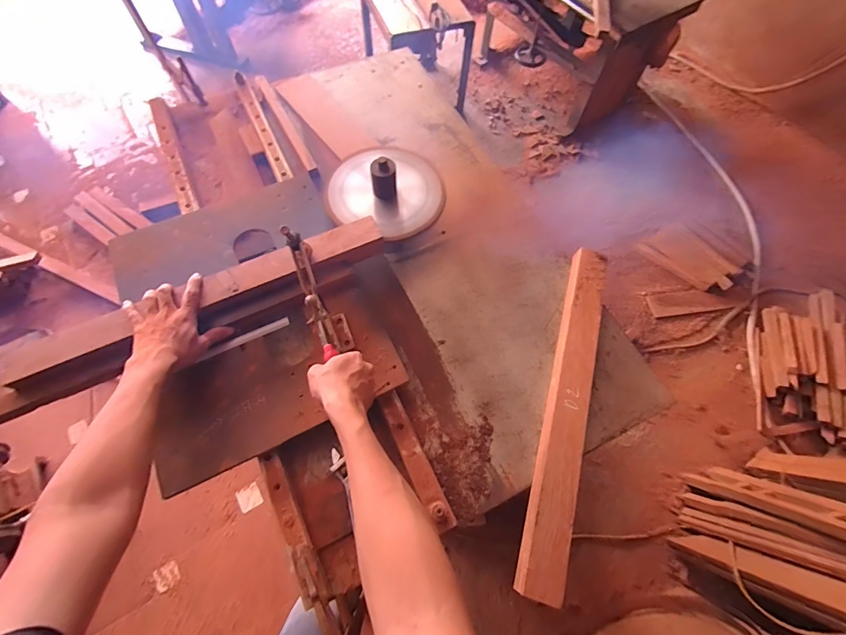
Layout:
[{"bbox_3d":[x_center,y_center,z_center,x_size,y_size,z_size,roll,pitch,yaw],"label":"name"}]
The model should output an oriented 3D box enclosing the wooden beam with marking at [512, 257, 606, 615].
[{"bbox_3d":[0.248,0.138,0.658,0.063,0.052,0.597,17,66,6],"label":"wooden beam with marking"}]

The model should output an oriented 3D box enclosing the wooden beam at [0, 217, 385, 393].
[{"bbox_3d":[-0.346,-0.029,0.648,0.592,0.057,0.069,-26,68,-13],"label":"wooden beam"}]

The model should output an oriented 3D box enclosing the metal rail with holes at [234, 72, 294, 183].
[{"bbox_3d":[-0.384,-0.452,0.916,0.038,0.024,0.380,-24,68,-12],"label":"metal rail with holes"}]

